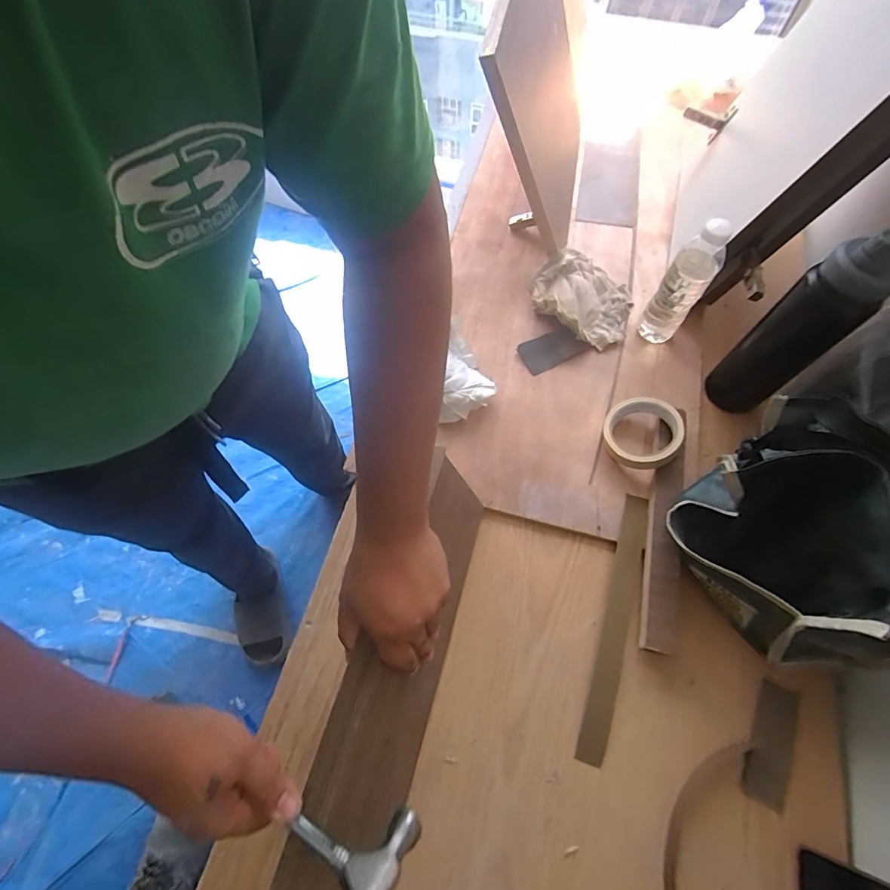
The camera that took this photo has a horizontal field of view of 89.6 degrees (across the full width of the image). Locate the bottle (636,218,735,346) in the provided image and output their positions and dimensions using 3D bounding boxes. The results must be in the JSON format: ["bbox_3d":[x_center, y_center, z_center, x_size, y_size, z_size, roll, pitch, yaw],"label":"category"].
[{"bbox_3d":[0.323,-0.213,0.615,0.055,0.184,0.047,34,71,15],"label":"bottle"}]

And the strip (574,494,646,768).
[{"bbox_3d":[0.200,0.201,0.523,0.037,0.006,0.295,13,69,19],"label":"strip"}]

